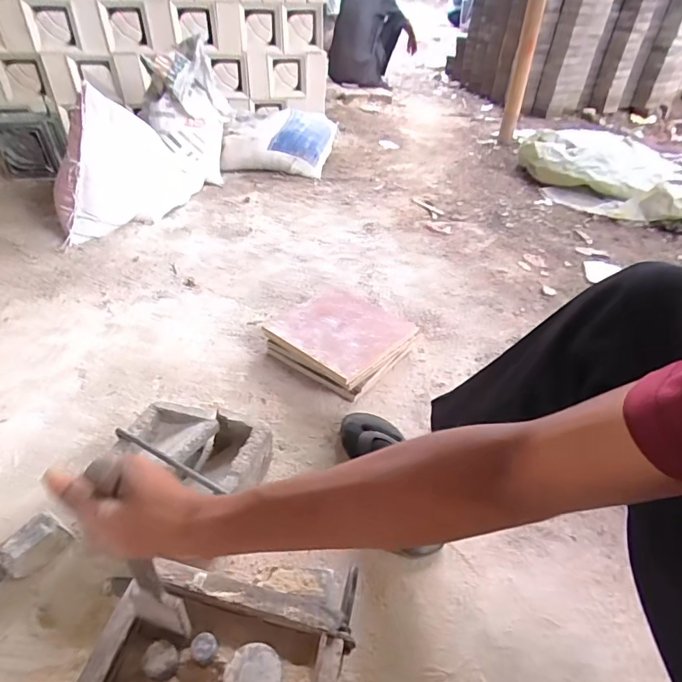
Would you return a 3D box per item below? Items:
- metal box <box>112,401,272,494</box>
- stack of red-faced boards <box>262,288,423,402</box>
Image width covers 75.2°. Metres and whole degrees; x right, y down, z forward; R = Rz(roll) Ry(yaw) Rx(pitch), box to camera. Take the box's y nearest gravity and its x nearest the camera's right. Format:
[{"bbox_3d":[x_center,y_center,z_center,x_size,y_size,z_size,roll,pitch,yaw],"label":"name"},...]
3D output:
[{"bbox_3d":[-0.233,0.185,0.728,0.209,0.095,0.126,15,41,10],"label":"metal box"},{"bbox_3d":[0.009,-0.016,1.012,0.254,0.068,0.294,29,45,24],"label":"stack of red-faced boards"}]

